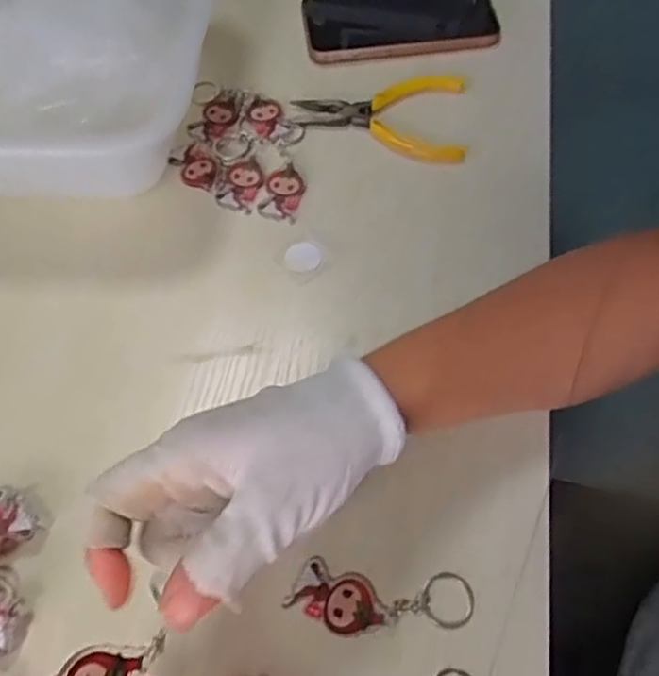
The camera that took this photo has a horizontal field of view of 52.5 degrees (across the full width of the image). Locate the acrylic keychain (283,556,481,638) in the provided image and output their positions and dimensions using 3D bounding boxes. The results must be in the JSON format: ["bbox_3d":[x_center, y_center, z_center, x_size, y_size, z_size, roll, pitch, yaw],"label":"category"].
[{"bbox_3d":[0.024,0.126,0.319,0.086,0.004,0.033,6,61,4],"label":"acrylic keychain"}]

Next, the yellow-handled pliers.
[{"bbox_3d":[0.040,-0.165,0.483,0.124,0.017,0.072,13,61,8],"label":"yellow-handled pliers"}]

